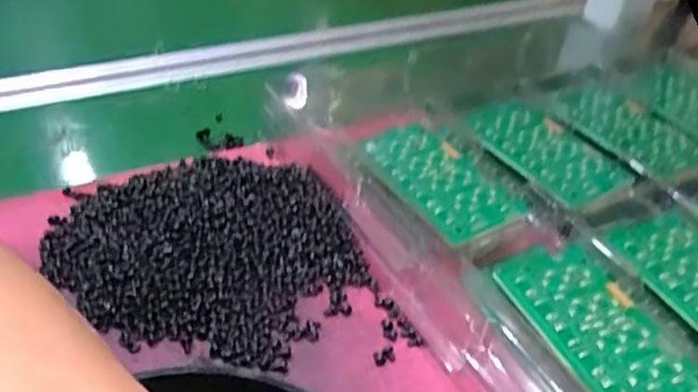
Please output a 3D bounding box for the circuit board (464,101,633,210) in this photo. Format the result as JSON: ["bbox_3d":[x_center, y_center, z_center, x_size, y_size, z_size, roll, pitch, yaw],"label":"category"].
[{"bbox_3d":[0.107,-0.028,0.397,0.052,0.004,0.099,-14,42,-23],"label":"circuit board"}]

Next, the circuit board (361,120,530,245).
[{"bbox_3d":[0.044,-0.010,0.361,0.049,0.005,0.094,-19,44,-26],"label":"circuit board"}]

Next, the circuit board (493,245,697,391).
[{"bbox_3d":[0.103,0.055,0.292,0.048,0.007,0.098,-11,41,-20],"label":"circuit board"}]

